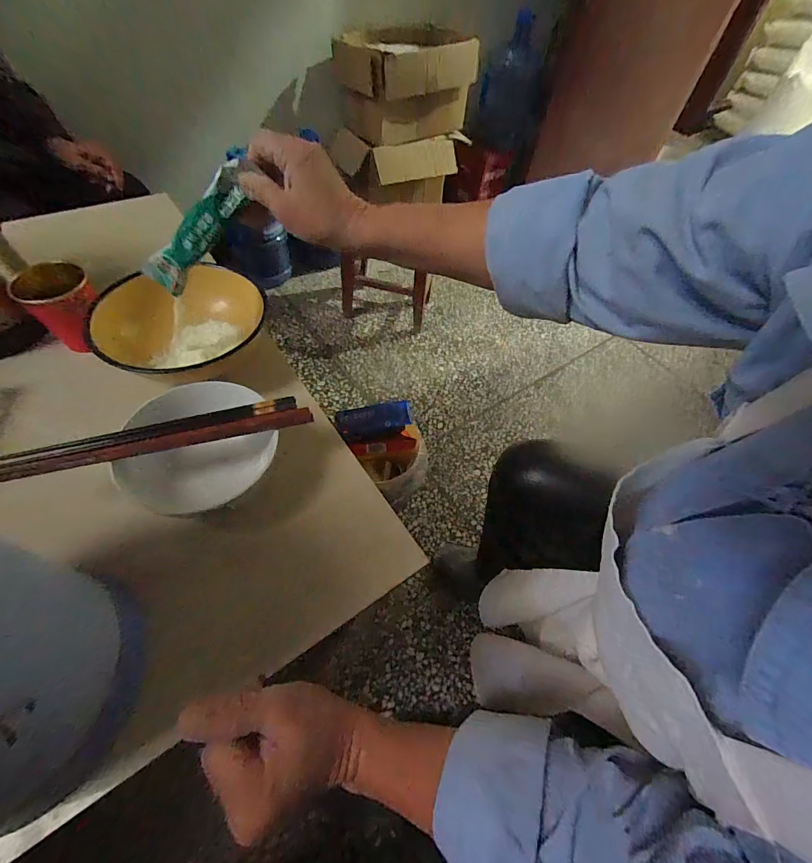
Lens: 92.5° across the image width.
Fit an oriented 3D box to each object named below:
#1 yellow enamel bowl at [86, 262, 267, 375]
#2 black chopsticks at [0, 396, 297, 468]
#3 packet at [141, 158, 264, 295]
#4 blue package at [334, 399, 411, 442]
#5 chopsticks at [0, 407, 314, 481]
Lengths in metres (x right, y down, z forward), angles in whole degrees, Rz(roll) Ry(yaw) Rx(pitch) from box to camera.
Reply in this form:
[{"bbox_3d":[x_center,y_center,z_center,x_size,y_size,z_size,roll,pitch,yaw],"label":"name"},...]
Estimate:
[{"bbox_3d":[-0.243,-0.114,0.440,0.149,0.068,0.170,41,62,21],"label":"yellow enamel bowl"},{"bbox_3d":[-0.215,-0.002,0.341,0.230,0.005,0.018,-14,58,-14],"label":"black chopsticks"},{"bbox_3d":[-0.190,-0.186,0.359,0.139,0.031,0.019,-39,59,19],"label":"packet"},{"bbox_3d":[-0.061,-0.022,0.758,0.144,0.026,0.067,-8,57,-10],"label":"blue package"},{"bbox_3d":[-0.206,0.010,0.339,0.243,0.012,0.014,-14,58,-14],"label":"chopsticks"}]

